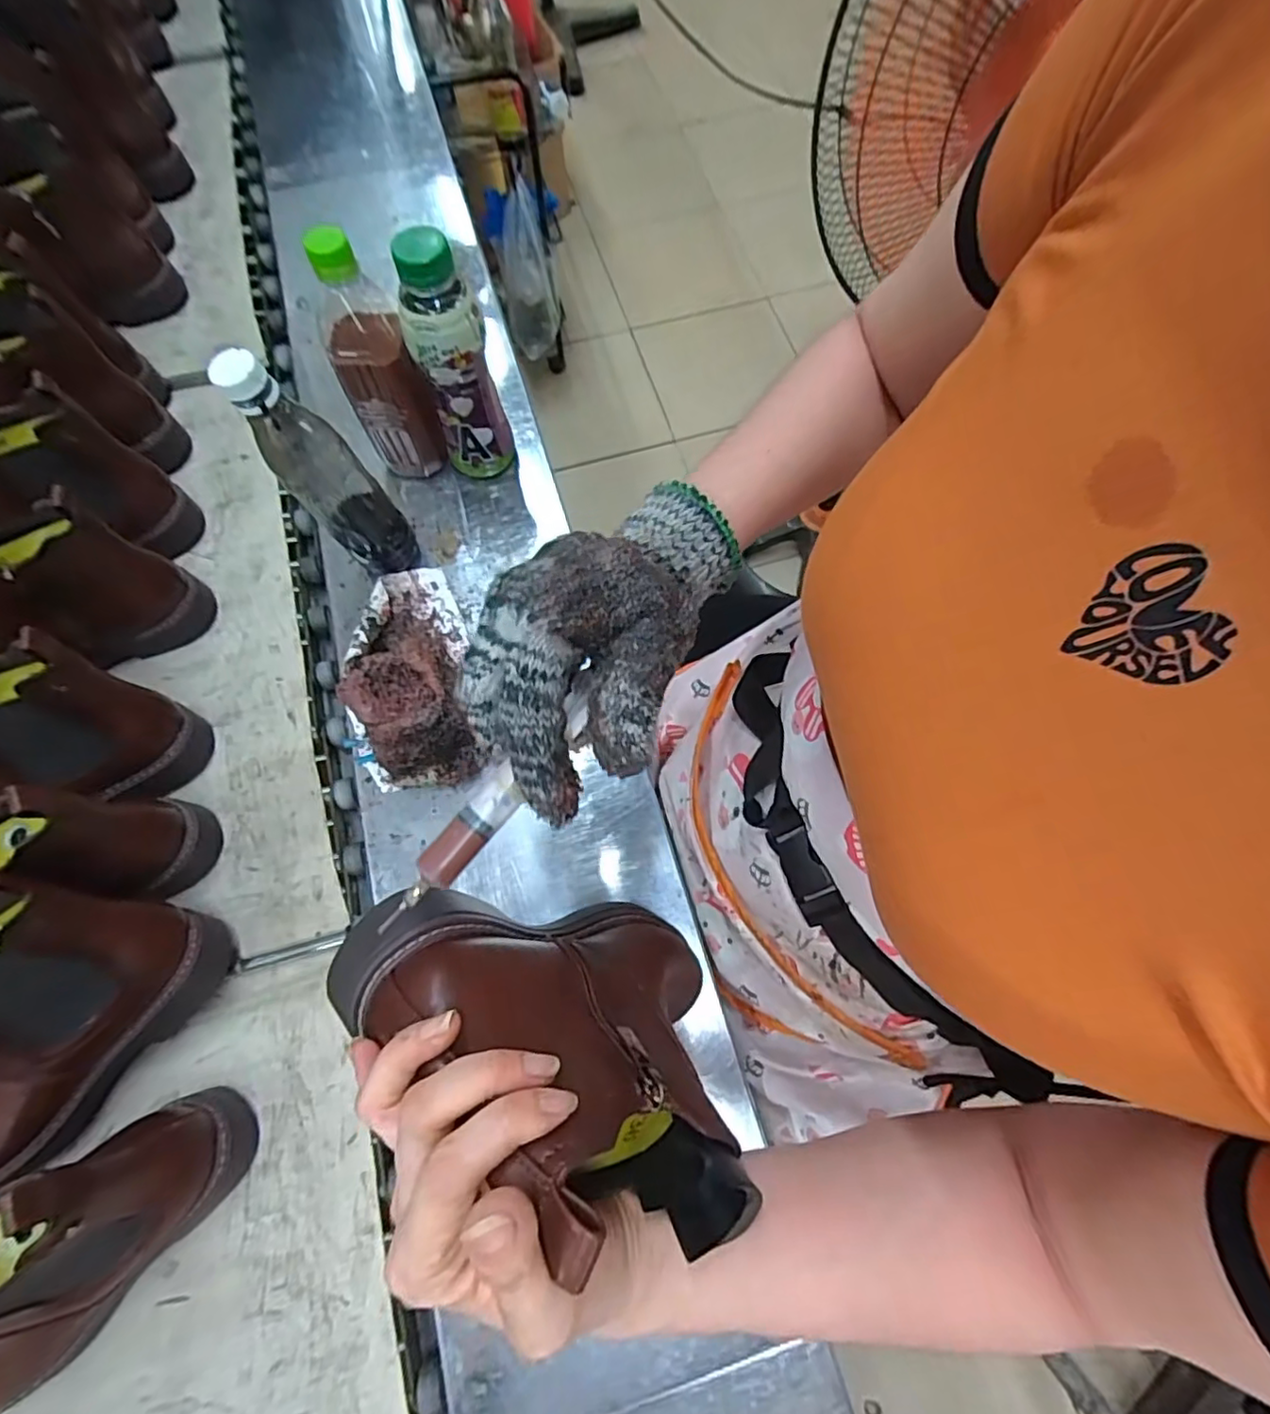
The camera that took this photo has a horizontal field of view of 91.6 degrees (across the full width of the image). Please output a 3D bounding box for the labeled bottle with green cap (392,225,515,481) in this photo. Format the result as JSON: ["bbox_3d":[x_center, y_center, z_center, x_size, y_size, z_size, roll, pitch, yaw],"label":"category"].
[{"bbox_3d":[-0.152,-0.283,0.520,0.057,0.197,0.053,-28,72,-9],"label":"labeled bottle with green cap"}]

